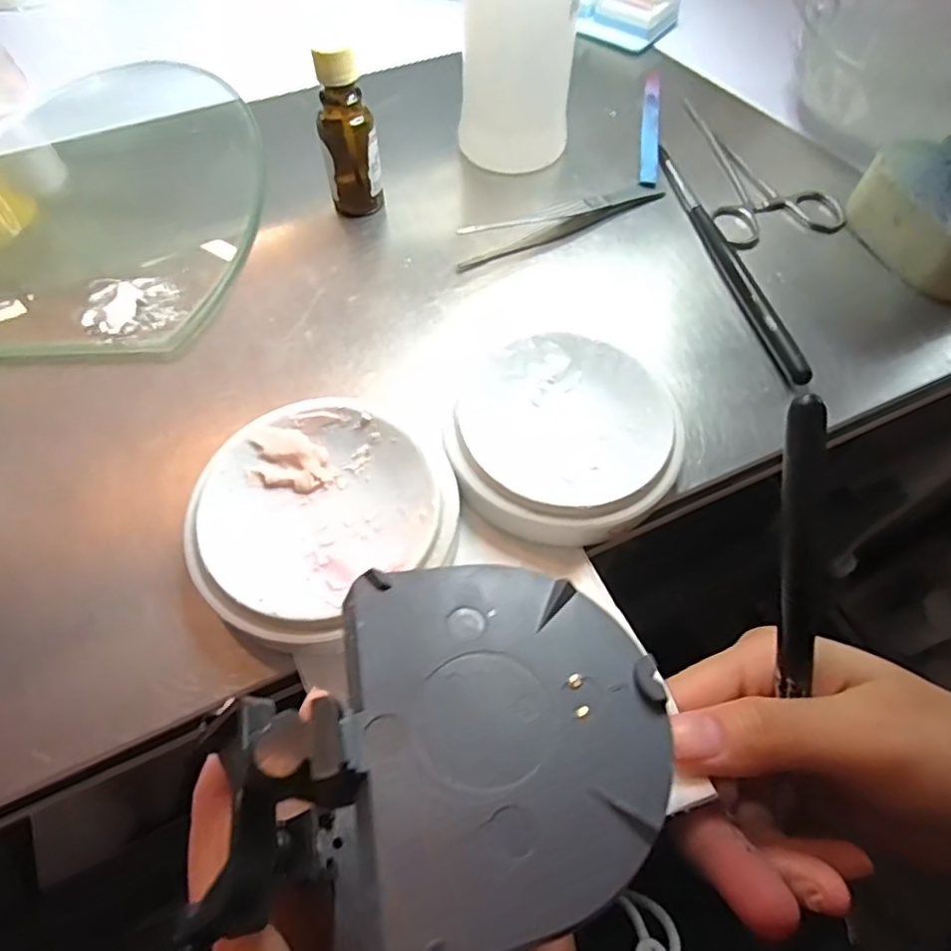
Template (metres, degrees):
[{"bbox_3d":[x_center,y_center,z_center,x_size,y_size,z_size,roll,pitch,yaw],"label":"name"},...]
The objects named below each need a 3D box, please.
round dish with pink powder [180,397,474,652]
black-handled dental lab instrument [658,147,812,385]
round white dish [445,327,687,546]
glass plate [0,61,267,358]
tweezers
[{"bbox_3d":[-0.054,0.014,0.224,0.089,0.022,0.080,-33,66,-18],"label":"round dish with pink powder"},{"bbox_3d":[0.122,-0.109,0.306,0.009,0.007,0.161,-10,61,-7],"label":"black-handled dental lab instrument"},{"bbox_3d":[0.033,-0.015,0.243,0.086,0.020,0.084,0,60,-1],"label":"round white dish"},{"bbox_3d":[-0.189,-0.152,0.325,0.156,0.006,0.233,-1,60,-2],"label":"glass plate"},{"bbox_3d":[0.043,-0.129,0.317,0.116,0.006,0.018,-20,62,-12],"label":"tweezers"}]

